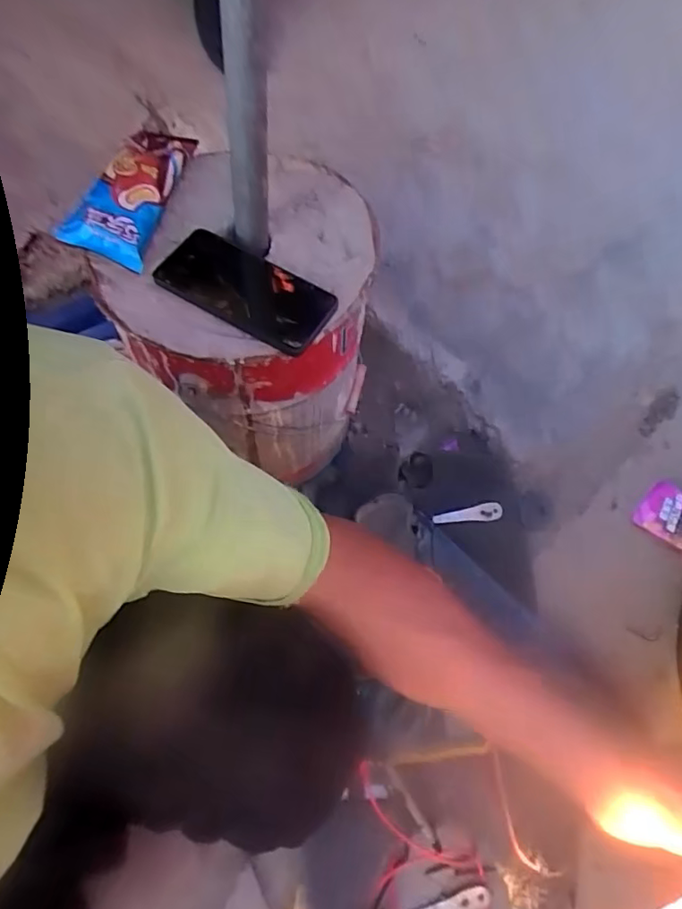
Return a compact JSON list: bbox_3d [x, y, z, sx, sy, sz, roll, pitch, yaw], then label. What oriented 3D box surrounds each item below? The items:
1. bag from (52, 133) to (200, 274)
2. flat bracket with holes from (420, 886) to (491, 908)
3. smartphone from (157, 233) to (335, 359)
[{"bbox_3d":[-0.211,-0.271,0.560,0.070,0.045,0.187,7,67,4],"label":"bag"},{"bbox_3d":[0.116,0.499,0.615,0.098,0.004,0.019,-12,67,-4],"label":"flat bracket with holes"},{"bbox_3d":[-0.087,-0.154,0.522,0.160,0.014,0.080,29,70,13],"label":"smartphone"}]

